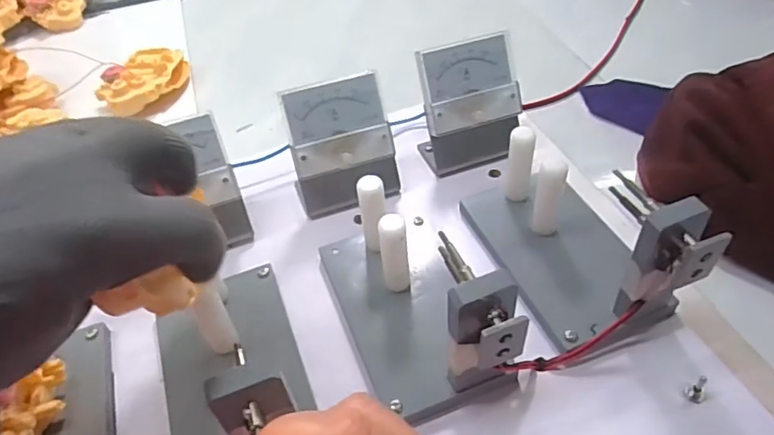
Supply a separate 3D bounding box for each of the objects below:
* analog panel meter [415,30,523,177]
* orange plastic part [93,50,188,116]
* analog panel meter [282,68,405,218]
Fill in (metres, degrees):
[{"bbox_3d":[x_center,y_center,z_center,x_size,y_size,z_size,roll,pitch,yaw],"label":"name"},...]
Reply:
[{"bbox_3d":[0.056,-0.075,0.386,0.072,0.075,0.041,-22,49,-15],"label":"analog panel meter"},{"bbox_3d":[-0.253,-0.140,0.599,0.068,0.043,0.098,20,53,23],"label":"orange plastic part"},{"bbox_3d":[-0.030,-0.044,0.366,0.069,0.074,0.040,-16,48,-9],"label":"analog panel meter"}]

